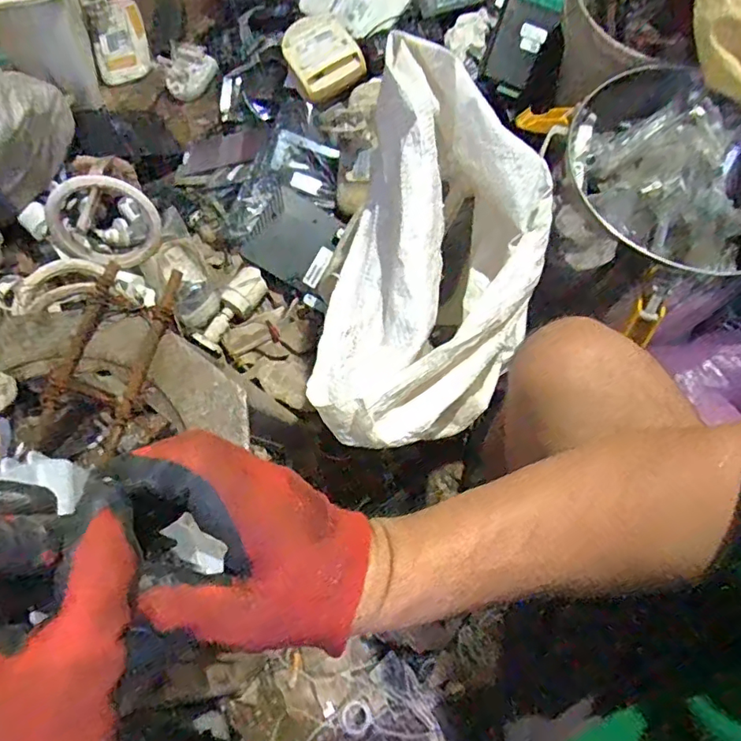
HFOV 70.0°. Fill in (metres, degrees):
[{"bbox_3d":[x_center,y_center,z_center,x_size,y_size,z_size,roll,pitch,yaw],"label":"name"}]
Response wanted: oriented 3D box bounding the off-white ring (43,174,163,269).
[{"bbox_3d":[-0.448,-0.248,0.893,0.175,0.164,0.028,7,43,-21],"label":"off-white ring"}]

